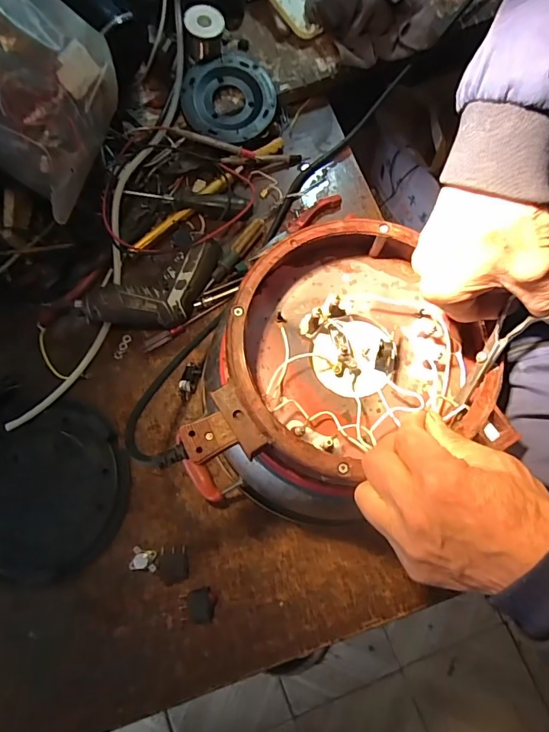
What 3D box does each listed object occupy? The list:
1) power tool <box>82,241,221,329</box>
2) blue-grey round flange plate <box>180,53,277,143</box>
[{"bbox_3d":[-0.138,-0.087,0.535,0.176,0.039,0.080,-24,76,-4],"label":"power tool"},{"bbox_3d":[-0.059,-0.347,0.580,0.117,0.024,0.117,1,84,-8],"label":"blue-grey round flange plate"}]

